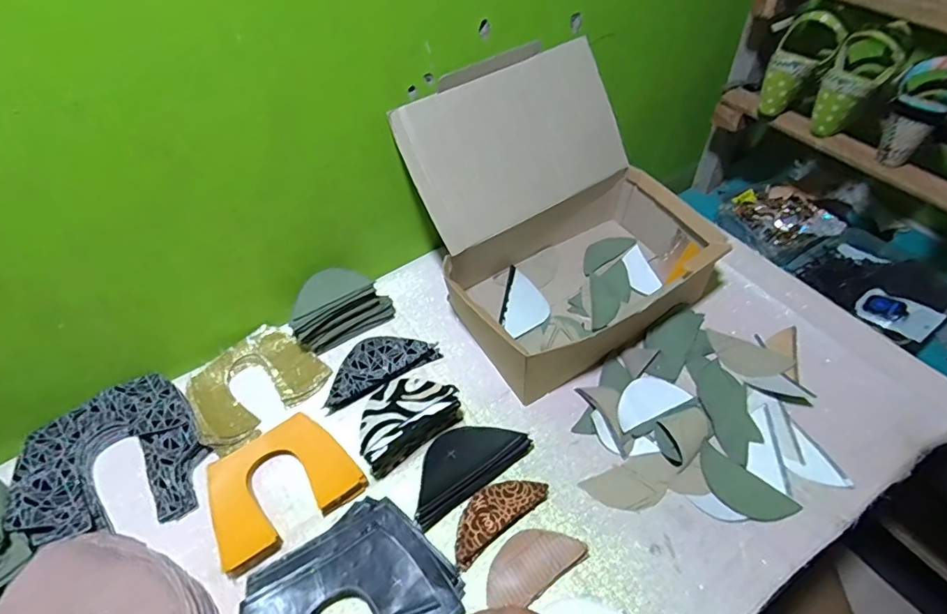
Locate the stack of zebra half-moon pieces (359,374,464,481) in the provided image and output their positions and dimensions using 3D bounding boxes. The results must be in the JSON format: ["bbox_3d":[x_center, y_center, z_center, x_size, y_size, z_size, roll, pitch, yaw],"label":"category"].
[{"bbox_3d":[-0.077,0.126,0.588,0.126,0.065,0.064,-34,56,-21],"label":"stack of zebra half-moon pieces"}]

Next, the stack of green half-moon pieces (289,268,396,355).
[{"bbox_3d":[-0.185,-0.003,0.695,0.133,0.070,0.064,-30,55,-18],"label":"stack of green half-moon pieces"}]

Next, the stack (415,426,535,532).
[{"bbox_3d":[-0.013,0.173,0.575,0.145,0.028,0.076,-31,56,-21],"label":"stack"}]

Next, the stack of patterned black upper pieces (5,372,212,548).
[{"bbox_3d":[-0.416,0.178,0.587,0.184,0.033,0.188,-31,55,-21],"label":"stack of patterned black upper pieces"}]

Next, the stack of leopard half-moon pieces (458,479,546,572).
[{"bbox_3d":[0.021,0.218,0.546,0.115,0.011,0.049,-31,56,-22],"label":"stack of leopard half-moon pieces"}]

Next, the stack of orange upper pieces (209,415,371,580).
[{"bbox_3d":[-0.216,0.196,0.573,0.153,0.021,0.122,-29,55,-20],"label":"stack of orange upper pieces"}]

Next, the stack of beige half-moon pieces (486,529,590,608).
[{"bbox_3d":[0.058,0.259,0.517,0.105,0.015,0.057,-29,55,-20],"label":"stack of beige half-moon pieces"}]

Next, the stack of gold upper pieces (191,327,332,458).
[{"bbox_3d":[-0.288,0.094,0.662,0.160,0.029,0.131,-38,61,-25],"label":"stack of gold upper pieces"}]

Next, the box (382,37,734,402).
[{"bbox_3d":[0.114,-0.120,0.669,0.337,0.251,0.331,-30,55,-19],"label":"box"}]

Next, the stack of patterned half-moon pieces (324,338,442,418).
[{"bbox_3d":[-0.129,0.073,0.674,0.158,0.021,0.074,-30,55,-21],"label":"stack of patterned half-moon pieces"}]

